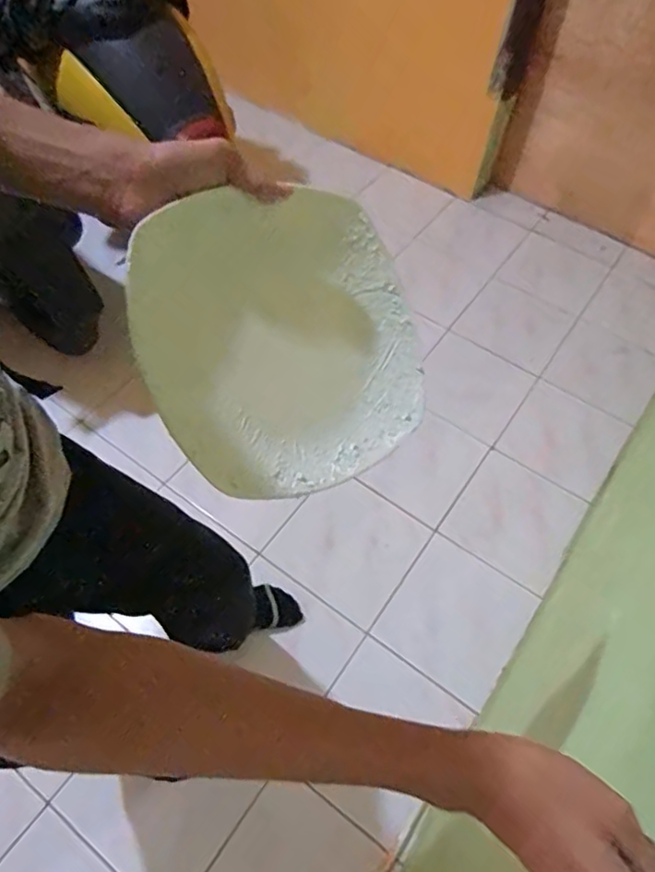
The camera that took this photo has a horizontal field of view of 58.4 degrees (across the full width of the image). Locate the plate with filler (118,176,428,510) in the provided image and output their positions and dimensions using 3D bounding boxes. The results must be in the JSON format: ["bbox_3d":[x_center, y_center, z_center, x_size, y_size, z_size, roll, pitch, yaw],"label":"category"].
[{"bbox_3d":[-0.032,-0.072,0.456,0.224,0.028,0.220,-19,95,-31],"label":"plate with filler"}]

